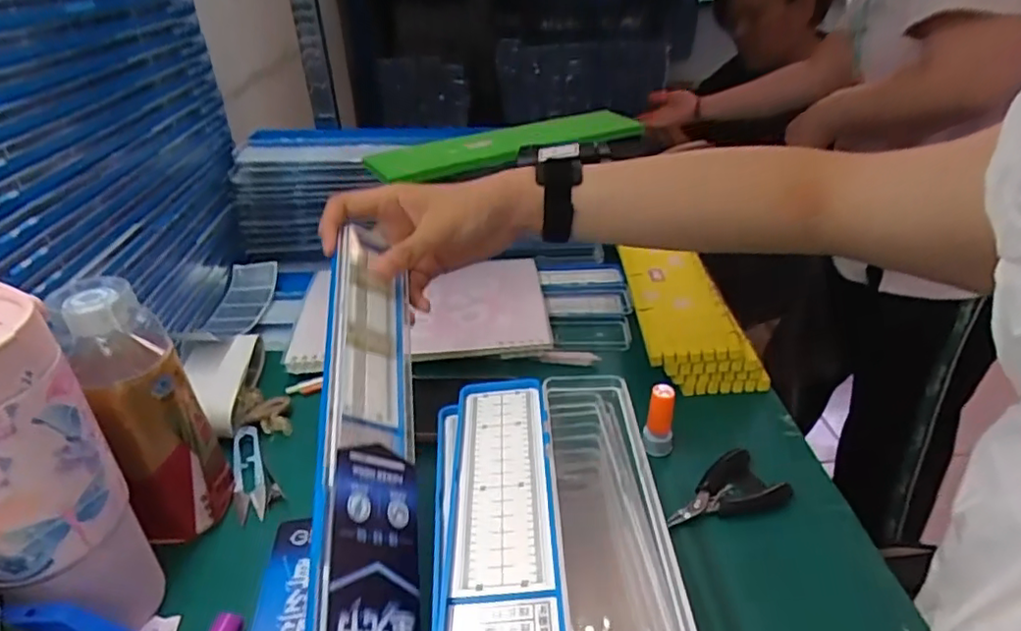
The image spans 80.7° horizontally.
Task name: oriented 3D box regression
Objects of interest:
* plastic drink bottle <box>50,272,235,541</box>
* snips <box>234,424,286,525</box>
[{"bbox_3d":[-0.236,0.065,0.398,0.065,0.176,0.065,-26,39,-33],"label":"plastic drink bottle"},{"bbox_3d":[-0.208,0.124,0.485,0.032,0.010,0.100,-16,35,-22],"label":"snips"}]

